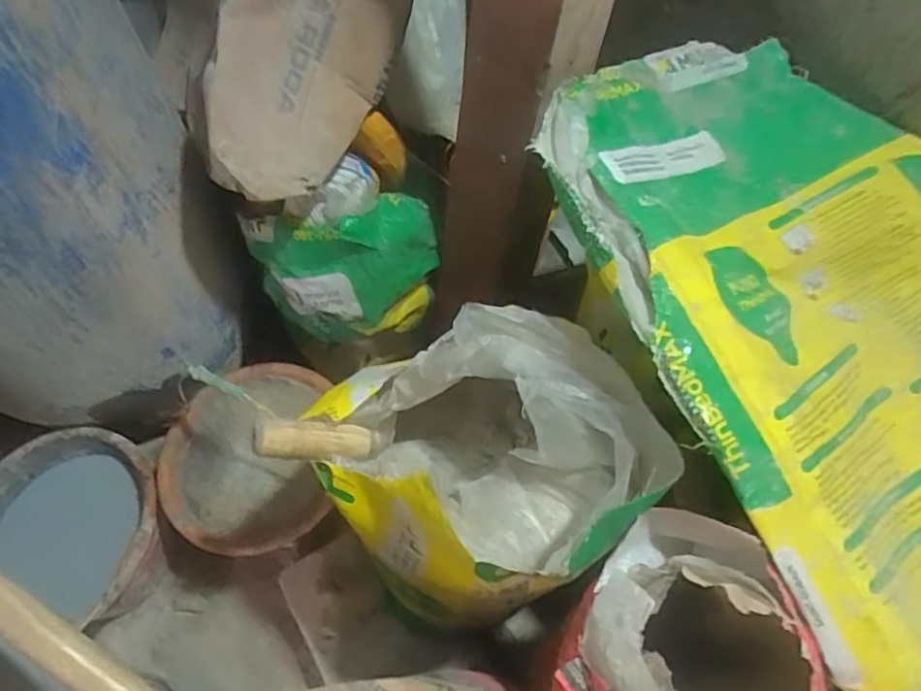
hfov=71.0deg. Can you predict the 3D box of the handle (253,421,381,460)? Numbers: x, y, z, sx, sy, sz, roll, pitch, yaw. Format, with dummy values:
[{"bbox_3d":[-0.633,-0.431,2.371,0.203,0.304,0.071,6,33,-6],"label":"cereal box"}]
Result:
[{"bbox_3d":[-0.128,0.088,0.590,0.117,0.024,0.027,8,55,-31],"label":"handle"}]

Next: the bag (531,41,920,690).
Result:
[{"bbox_3d":[0.345,-0.039,0.588,0.424,0.075,0.597,-29,81,-26],"label":"bag"}]

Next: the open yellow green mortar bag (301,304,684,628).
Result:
[{"bbox_3d":[0.018,0.106,0.604,0.270,0.244,0.257,-28,63,-12],"label":"open yellow green mortar bag"}]

